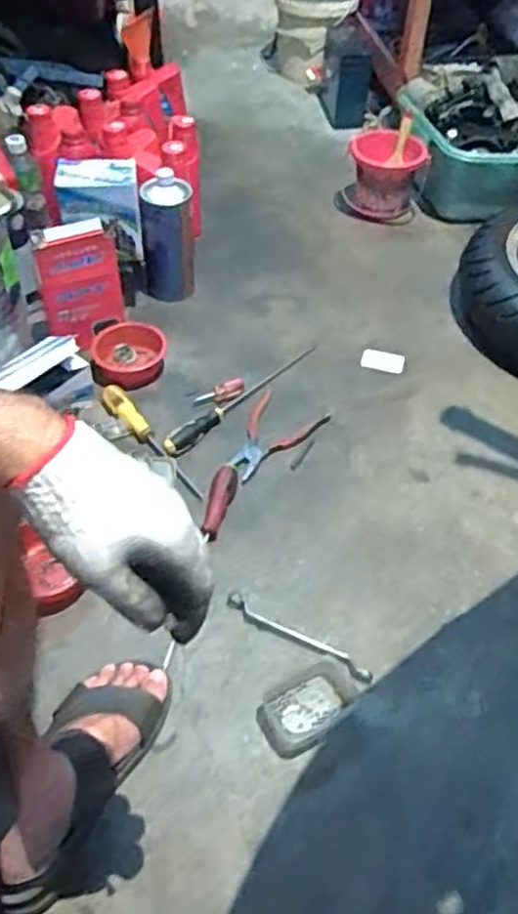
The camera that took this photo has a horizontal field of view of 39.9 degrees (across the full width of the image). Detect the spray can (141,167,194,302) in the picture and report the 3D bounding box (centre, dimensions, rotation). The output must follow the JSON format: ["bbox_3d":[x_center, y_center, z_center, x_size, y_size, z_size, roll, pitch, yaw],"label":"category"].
[{"bbox_3d":[-0.160,-0.374,1.234,0.066,0.212,0.081,34,56,23],"label":"spray can"}]

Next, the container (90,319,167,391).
[{"bbox_3d":[-0.212,-0.170,1.164,0.118,0.036,0.119,-7,51,-10],"label":"container"}]

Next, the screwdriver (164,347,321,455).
[{"bbox_3d":[-0.026,-0.104,1.131,0.038,0.027,0.341,33,55,22],"label":"screwdriver"}]

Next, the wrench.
[{"bbox_3d":[0.047,0.216,0.863,0.197,0.012,0.021,27,53,18],"label":"wrench"}]

